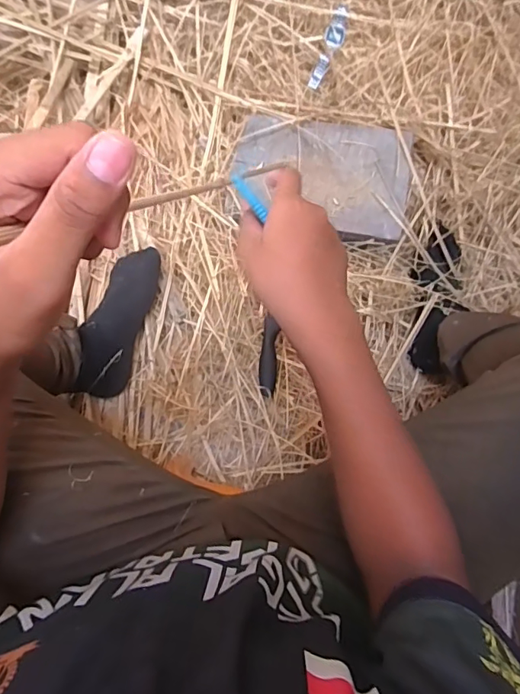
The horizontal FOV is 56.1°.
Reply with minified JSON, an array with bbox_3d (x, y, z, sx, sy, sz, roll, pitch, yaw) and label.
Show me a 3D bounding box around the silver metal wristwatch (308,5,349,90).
[{"bbox_3d":[0.117,-0.506,0.826,0.031,0.026,0.133,23,99,4],"label":"silver metal wristwatch"}]

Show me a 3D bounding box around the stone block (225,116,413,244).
[{"bbox_3d":[0.094,-0.269,0.777,0.276,0.062,0.178,11,78,2],"label":"stone block"}]

